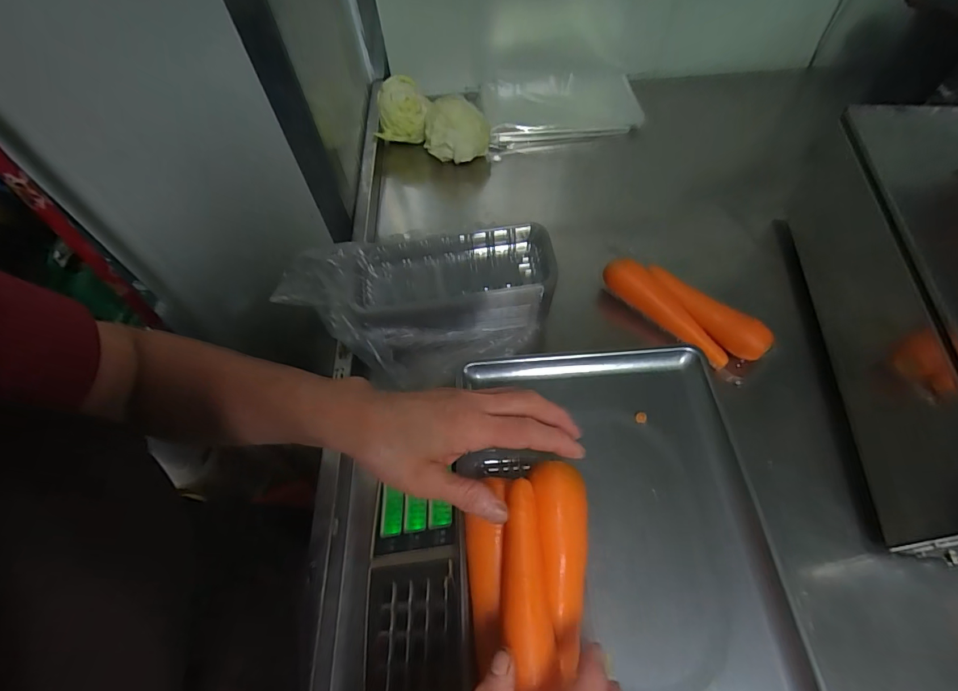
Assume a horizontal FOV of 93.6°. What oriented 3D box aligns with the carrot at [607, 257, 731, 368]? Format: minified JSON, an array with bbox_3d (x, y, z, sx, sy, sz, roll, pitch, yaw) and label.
[{"bbox_3d":[0.242,-0.044,0.584,0.033,0.039,0.187,-39,75,-23],"label":"carrot"}]

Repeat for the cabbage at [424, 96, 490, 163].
[{"bbox_3d":[-0.039,-0.375,0.787,0.100,0.080,0.089,25,63,18],"label":"cabbage"}]

